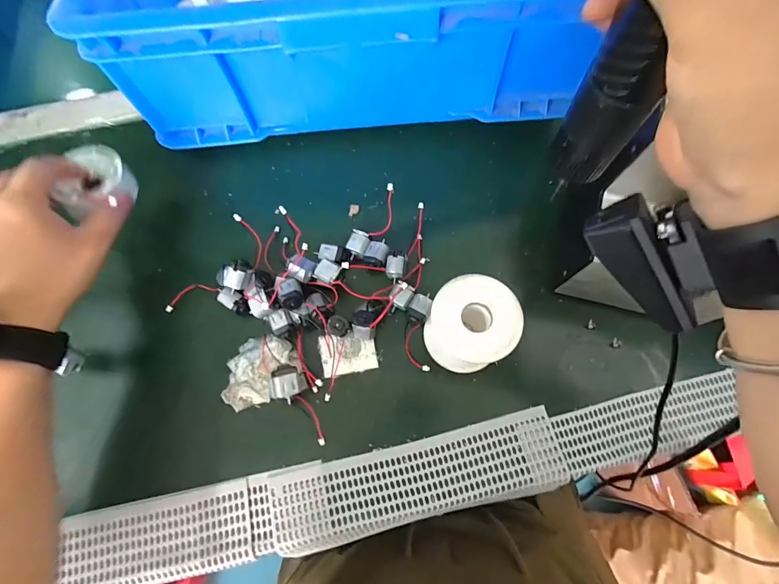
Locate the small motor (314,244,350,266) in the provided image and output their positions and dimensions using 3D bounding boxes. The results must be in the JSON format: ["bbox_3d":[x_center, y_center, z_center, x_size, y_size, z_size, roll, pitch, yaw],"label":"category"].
[{"bbox_3d":[-0.051,-0.032,0.341,0.030,0.019,0.017,17,71,8],"label":"small motor"}]

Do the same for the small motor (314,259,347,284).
[{"bbox_3d":[-0.050,-0.014,0.321,0.025,0.017,0.017,28,73,12],"label":"small motor"}]

